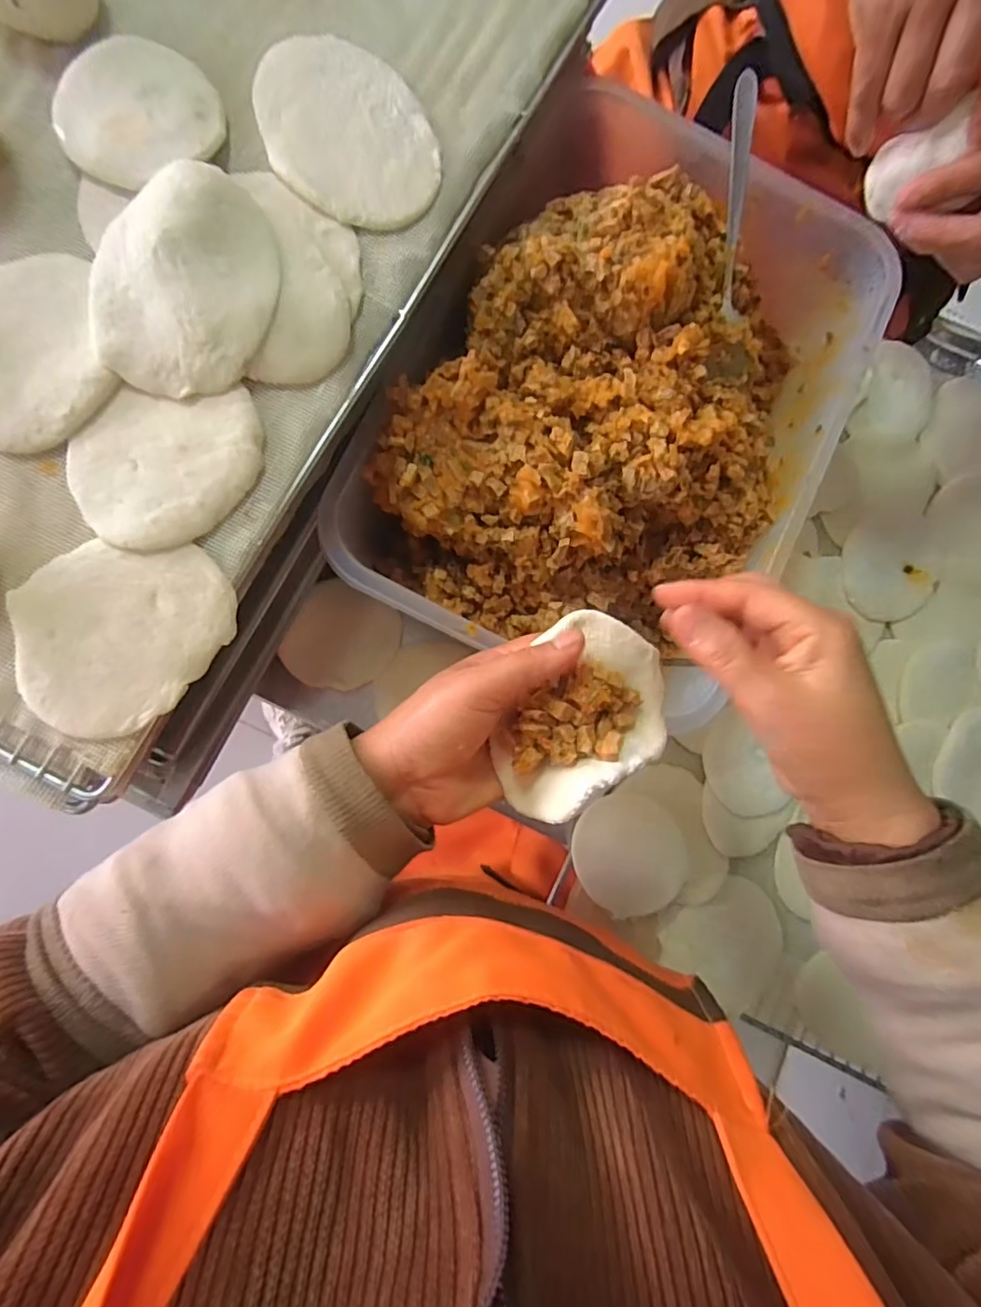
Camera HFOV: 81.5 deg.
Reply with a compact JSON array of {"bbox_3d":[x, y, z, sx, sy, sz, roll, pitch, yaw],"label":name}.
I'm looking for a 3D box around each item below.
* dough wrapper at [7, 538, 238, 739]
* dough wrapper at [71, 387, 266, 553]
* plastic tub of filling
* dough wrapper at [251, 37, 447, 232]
[{"bbox_3d":[-0.176,-0.012,0.274,0.098,0.008,0.086,-28,87,-8],"label":"dough wrapper"},{"bbox_3d":[-0.162,-0.099,0.284,0.076,0.007,0.096,38,82,-1],"label":"dough wrapper"},{"bbox_3d":[0.100,-0.182,0.394,0.264,0.121,0.374,30,82,-2],"label":"plastic tub of filling"},{"bbox_3d":[-0.081,-0.291,0.317,0.086,0.007,0.119,-30,88,-8],"label":"dough wrapper"}]

